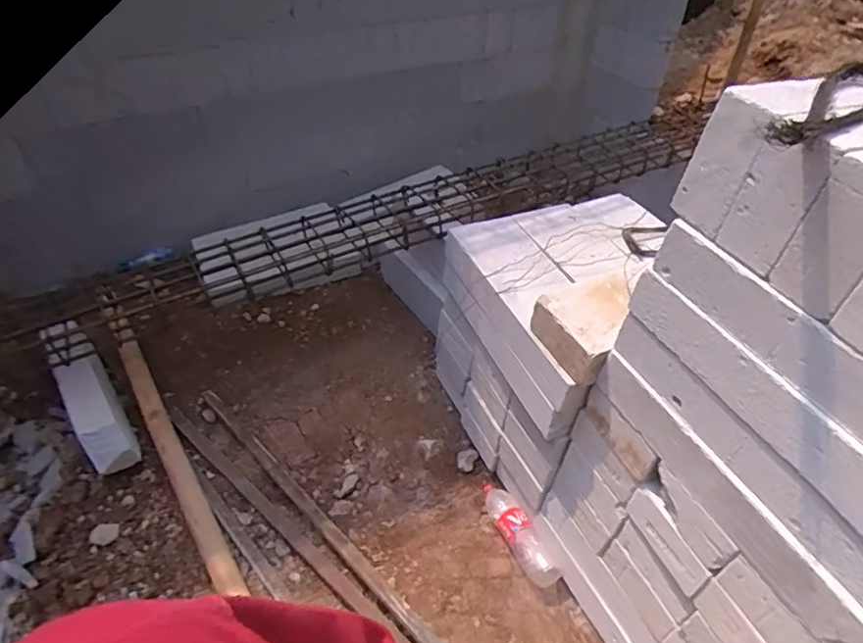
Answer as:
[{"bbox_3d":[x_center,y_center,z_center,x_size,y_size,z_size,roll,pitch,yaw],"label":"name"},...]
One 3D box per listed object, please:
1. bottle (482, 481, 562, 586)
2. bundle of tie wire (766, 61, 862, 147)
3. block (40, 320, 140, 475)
[{"bbox_3d":[0.231,0.568,1.586,0.082,0.094,0.332,-17,45,-21],"label":"bottle"},{"bbox_3d":[0.541,-0.290,0.757,0.077,0.036,0.440,31,49,28],"label":"bundle of tie wire"},{"bbox_3d":[-0.912,0.207,1.552,0.113,0.412,0.089,-22,9,-25],"label":"block"}]

